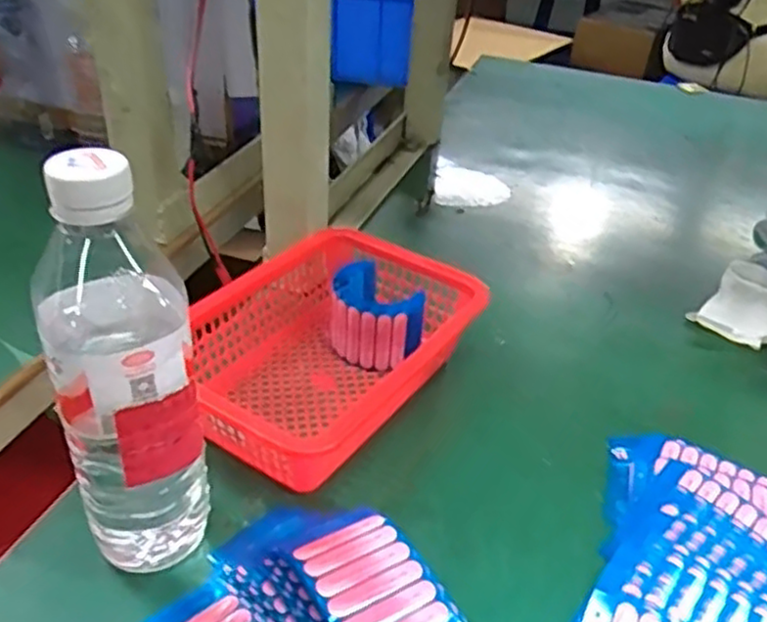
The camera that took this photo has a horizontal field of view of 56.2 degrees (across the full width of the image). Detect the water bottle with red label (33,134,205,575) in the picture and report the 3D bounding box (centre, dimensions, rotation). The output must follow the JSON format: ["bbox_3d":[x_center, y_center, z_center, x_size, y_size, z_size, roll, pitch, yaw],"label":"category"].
[{"bbox_3d":[-0.127,0.034,0.349,0.063,0.222,0.066,-18,41,-28],"label":"water bottle with red label"}]

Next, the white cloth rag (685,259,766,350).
[{"bbox_3d":[0.322,-0.004,0.633,0.068,0.031,0.094,32,44,33],"label":"white cloth rag"}]

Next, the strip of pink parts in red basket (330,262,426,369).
[{"bbox_3d":[-0.005,0.005,0.551,0.070,0.057,0.076,6,36,2],"label":"strip of pink parts in red basket"}]

